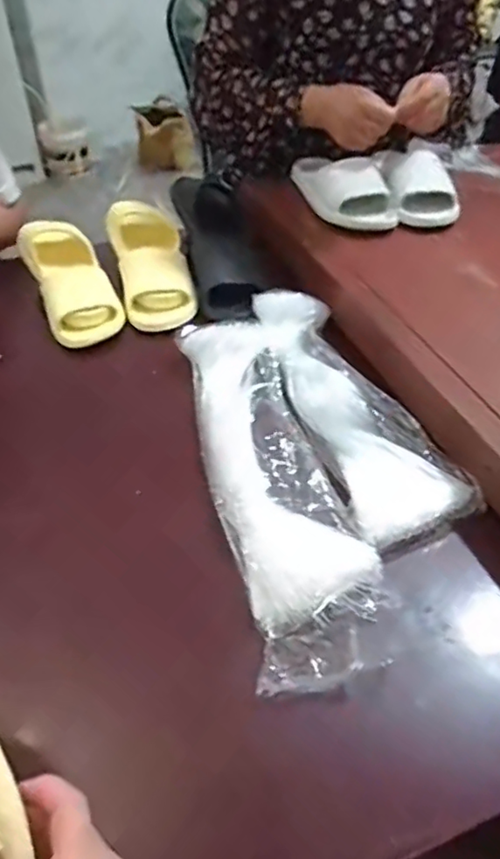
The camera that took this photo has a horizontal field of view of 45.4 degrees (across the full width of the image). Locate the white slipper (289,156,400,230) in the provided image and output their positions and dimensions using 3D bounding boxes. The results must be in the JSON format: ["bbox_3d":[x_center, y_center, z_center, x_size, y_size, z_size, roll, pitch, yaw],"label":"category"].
[{"bbox_3d":[0.152,-0.401,0.980,0.111,0.086,0.244,-6,45,-7],"label":"white slipper"}]

